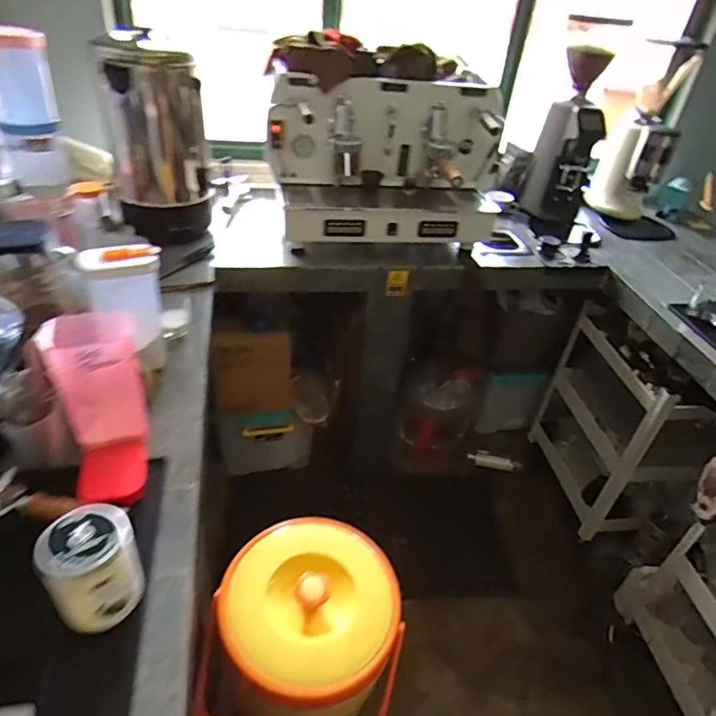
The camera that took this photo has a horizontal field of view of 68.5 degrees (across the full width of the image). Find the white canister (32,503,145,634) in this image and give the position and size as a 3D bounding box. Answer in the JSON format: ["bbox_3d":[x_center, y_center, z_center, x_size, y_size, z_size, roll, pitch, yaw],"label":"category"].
[{"bbox_3d":[-0.327,0.258,0.650,0.092,0.120,0.098,4,37,-3],"label":"white canister"}]

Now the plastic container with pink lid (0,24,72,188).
[{"bbox_3d":[-0.750,-0.560,1.189,0.140,0.306,0.158,-19,44,-29],"label":"plastic container with pink lid"}]

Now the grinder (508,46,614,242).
[{"bbox_3d":[0.659,-0.665,1.700,0.223,0.540,0.284,17,38,13],"label":"grinder"}]

